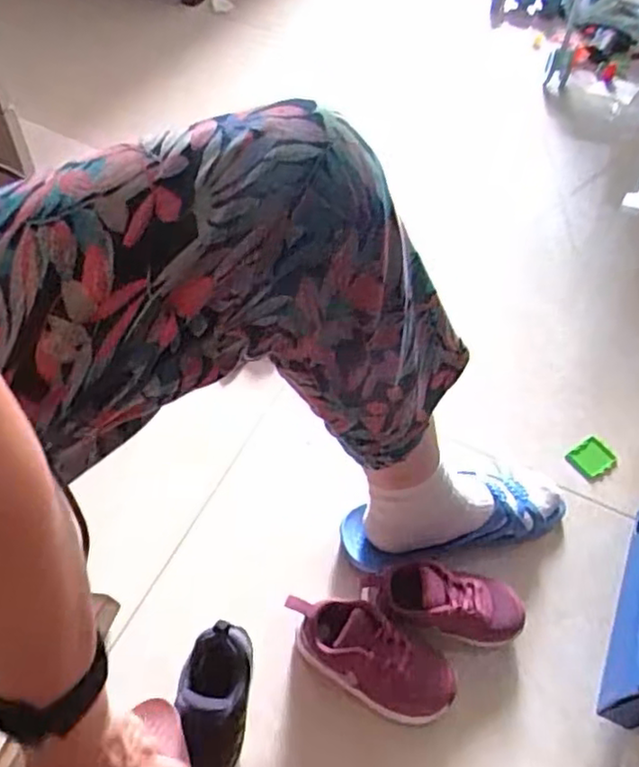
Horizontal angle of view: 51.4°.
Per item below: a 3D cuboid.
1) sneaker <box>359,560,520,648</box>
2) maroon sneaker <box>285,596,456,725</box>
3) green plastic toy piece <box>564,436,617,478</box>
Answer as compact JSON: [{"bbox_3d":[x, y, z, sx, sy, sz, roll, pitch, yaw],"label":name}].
[{"bbox_3d":[0.127,0.226,0.686,0.170,0.063,0.061,15,53,-7],"label":"sneaker"},{"bbox_3d":[0.046,0.273,0.655,0.175,0.078,0.067,27,57,16],"label":"maroon sneaker"},{"bbox_3d":[0.347,0.095,0.845,0.053,0.013,0.045,-28,59,-21],"label":"green plastic toy piece"}]

